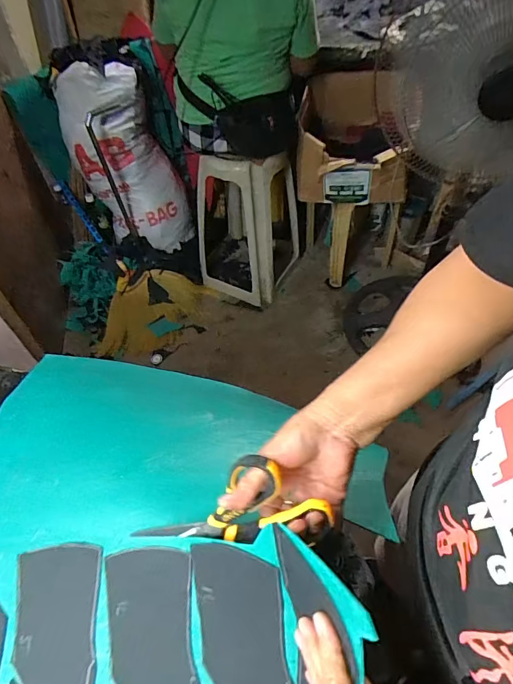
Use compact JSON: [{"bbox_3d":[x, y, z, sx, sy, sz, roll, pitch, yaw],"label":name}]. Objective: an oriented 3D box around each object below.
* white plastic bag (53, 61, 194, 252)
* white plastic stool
[{"bbox_3d":[-0.502,-0.693,1.642,0.325,0.685,0.269,-42,34,-25],"label":"white plastic bag"},{"bbox_3d":[-0.051,-0.470,1.562,0.361,0.525,0.289,20,56,18],"label":"white plastic stool"}]

